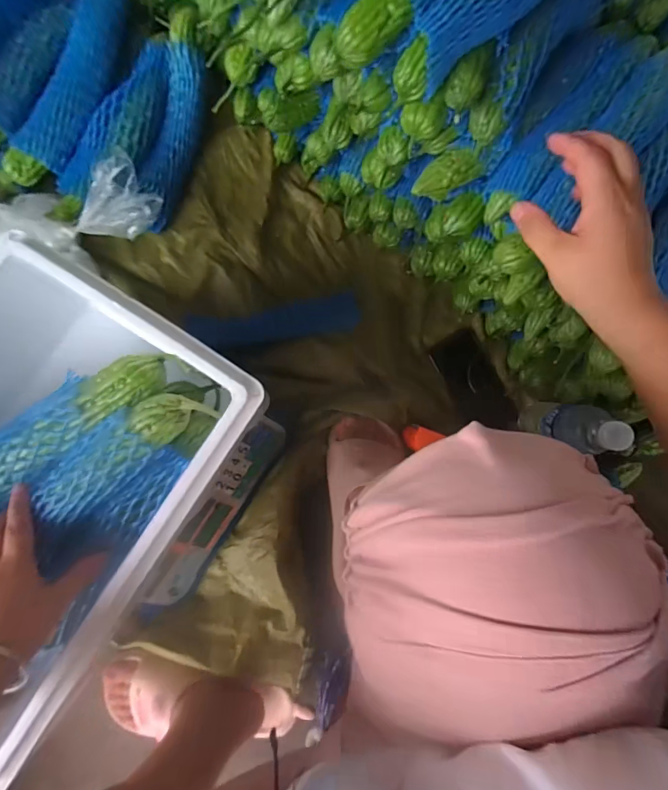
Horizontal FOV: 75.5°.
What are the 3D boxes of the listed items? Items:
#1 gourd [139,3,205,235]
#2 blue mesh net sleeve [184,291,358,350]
[{"bbox_3d":[-0.222,-0.369,0.605,0.060,0.061,0.271,15,107,-4],"label":"gourd"},{"bbox_3d":[-0.078,-0.103,0.607,0.241,0.022,0.053,-13,89,-22],"label":"blue mesh net sleeve"}]

